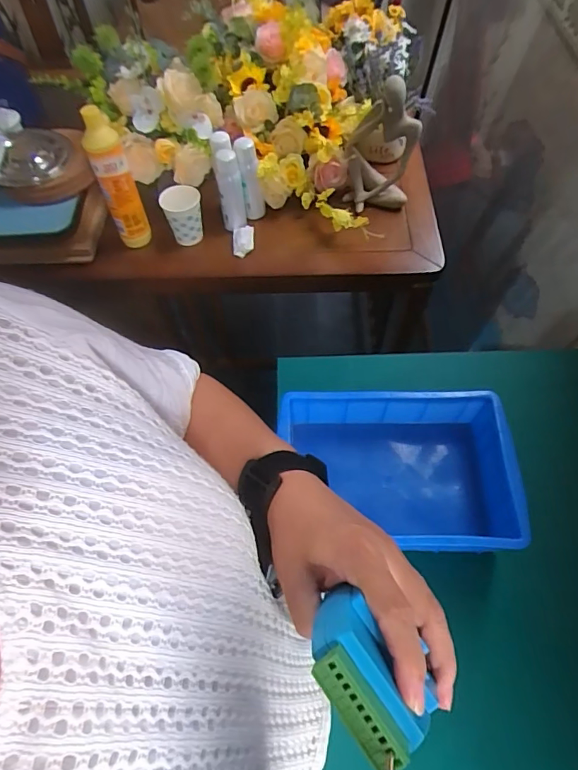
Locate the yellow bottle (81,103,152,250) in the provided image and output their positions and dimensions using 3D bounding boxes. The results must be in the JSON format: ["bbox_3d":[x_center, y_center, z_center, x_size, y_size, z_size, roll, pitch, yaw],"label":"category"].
[{"bbox_3d":[-0.304,-0.355,0.836,0.060,0.225,0.063,-16,61,-6],"label":"yellow bottle"}]

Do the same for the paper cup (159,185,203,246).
[{"bbox_3d":[-0.196,-0.315,0.884,0.069,0.092,0.071,-1,60,2],"label":"paper cup"}]

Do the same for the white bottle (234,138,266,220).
[{"bbox_3d":[-0.071,-0.377,0.876,0.040,0.149,0.034,-7,60,-1],"label":"white bottle"}]

